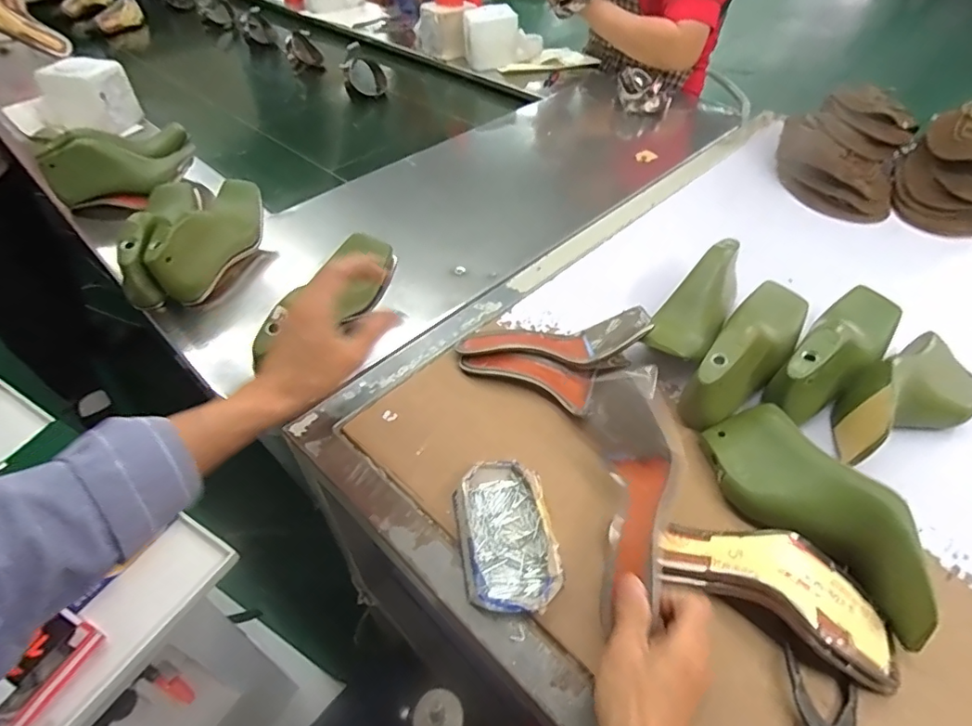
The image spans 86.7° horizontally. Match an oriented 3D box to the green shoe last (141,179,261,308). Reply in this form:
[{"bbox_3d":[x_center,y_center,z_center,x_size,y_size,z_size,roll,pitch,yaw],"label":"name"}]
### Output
[{"bbox_3d":[-0.382,-0.177,0.719,0.065,0.089,0.207,7,48,7],"label":"green shoe last"}]

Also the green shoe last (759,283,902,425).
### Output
[{"bbox_3d":[0.389,-0.018,0.563,0.228,0.083,0.071,-34,55,-26],"label":"green shoe last"}]

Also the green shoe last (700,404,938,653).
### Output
[{"bbox_3d":[0.278,0.123,0.441,0.077,0.077,0.218,-16,49,-13],"label":"green shoe last"}]

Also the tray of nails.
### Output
[{"bbox_3d":[0.016,0.147,0.454,0.078,0.028,0.137,-8,48,-6],"label":"tray of nails"}]

